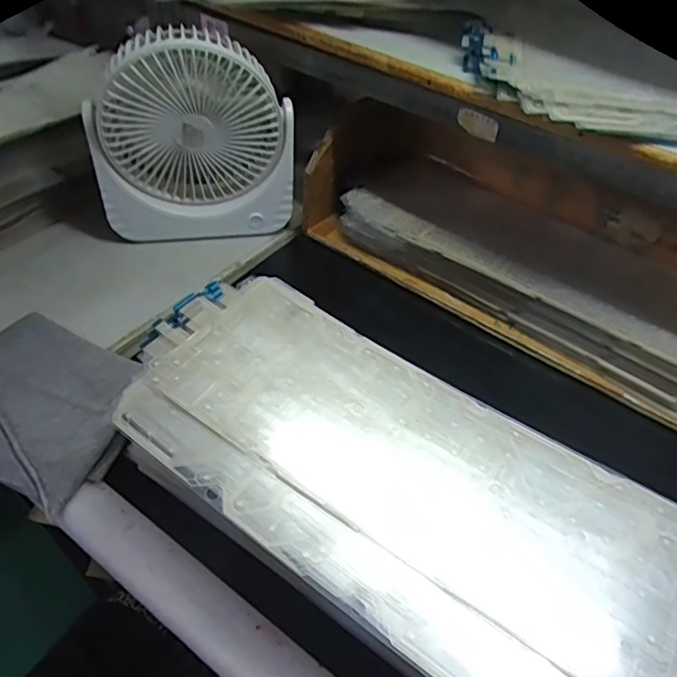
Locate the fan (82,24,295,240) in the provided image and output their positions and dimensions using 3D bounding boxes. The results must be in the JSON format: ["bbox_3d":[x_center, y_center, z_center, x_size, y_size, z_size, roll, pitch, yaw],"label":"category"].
[{"bbox_3d":[-0.137,-0.188,0.527,0.186,0.182,0.055,-3,46,-9],"label":"fan"}]

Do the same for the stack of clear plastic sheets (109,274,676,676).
[{"bbox_3d":[0.035,0.080,0.330,0.371,0.017,0.171,29,50,21],"label":"stack of clear plastic sheets"}]

